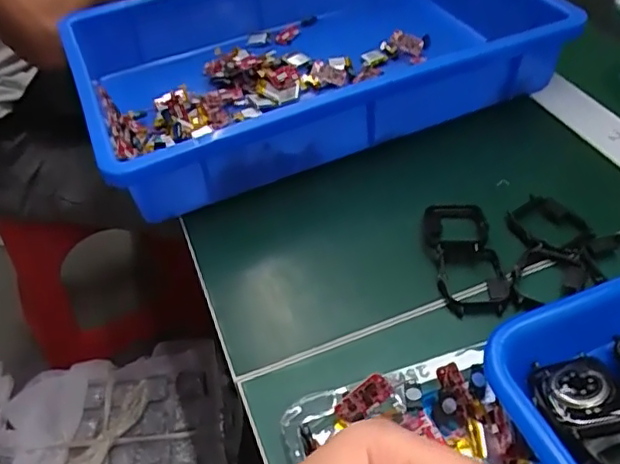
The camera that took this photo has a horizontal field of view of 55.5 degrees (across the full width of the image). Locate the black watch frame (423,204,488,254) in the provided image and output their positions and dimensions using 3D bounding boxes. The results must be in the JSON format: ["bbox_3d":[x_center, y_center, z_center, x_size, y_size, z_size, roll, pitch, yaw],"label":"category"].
[{"bbox_3d":[0.092,-0.002,0.370,0.038,0.009,0.039,2,45,7],"label":"black watch frame"}]

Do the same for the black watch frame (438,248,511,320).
[{"bbox_3d":[0.096,0.030,0.344,0.039,0.009,0.045,-3,45,3],"label":"black watch frame"}]

